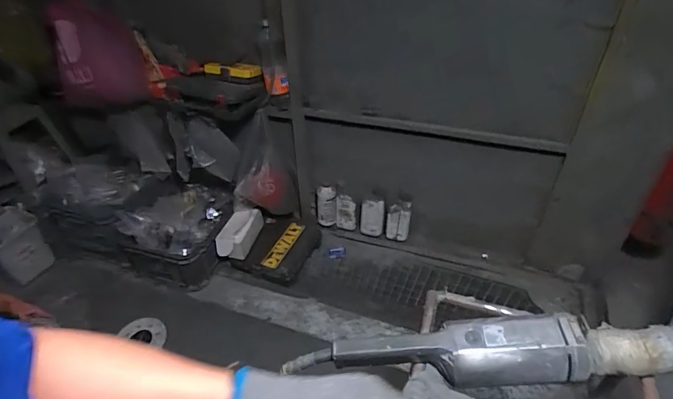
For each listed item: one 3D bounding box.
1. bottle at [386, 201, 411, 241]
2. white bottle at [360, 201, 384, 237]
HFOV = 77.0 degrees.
[{"bbox_3d":[0.252,0.092,1.721,0.094,0.168,0.063,4,40,6],"label":"bottle"},{"bbox_3d":[0.152,0.069,1.762,0.095,0.163,0.055,6,25,13],"label":"white bottle"}]

